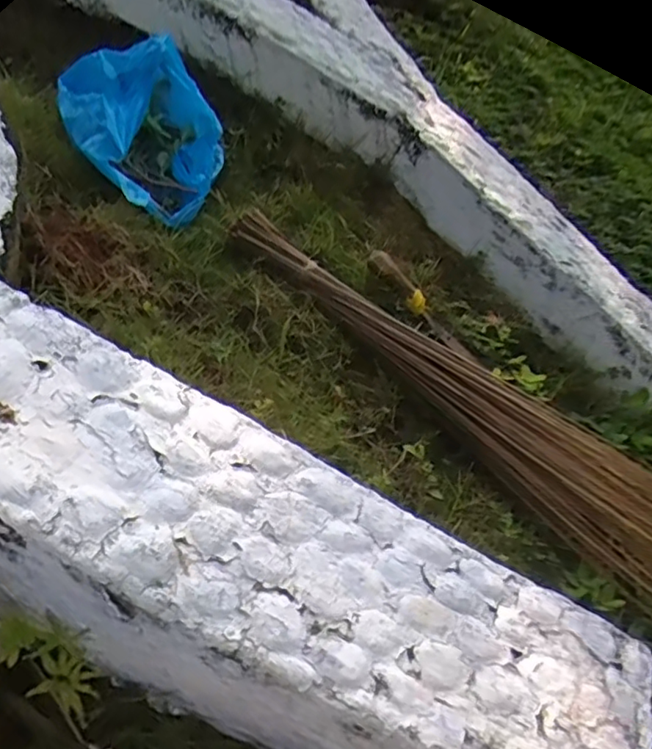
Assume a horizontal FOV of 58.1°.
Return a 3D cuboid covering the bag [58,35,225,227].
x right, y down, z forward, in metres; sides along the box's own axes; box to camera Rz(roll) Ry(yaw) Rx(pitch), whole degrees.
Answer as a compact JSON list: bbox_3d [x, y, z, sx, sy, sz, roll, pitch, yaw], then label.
[{"bbox_3d":[-0.200,-0.276,0.665,0.170,0.164,0.211,-16,32,-15],"label":"bag"}]

